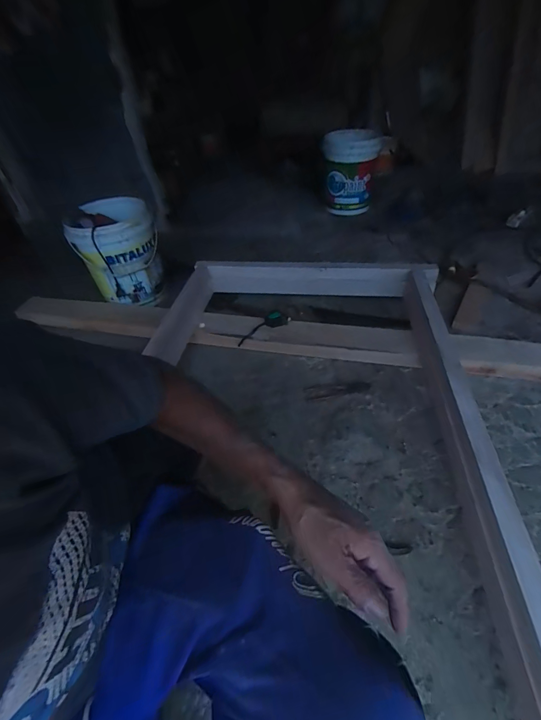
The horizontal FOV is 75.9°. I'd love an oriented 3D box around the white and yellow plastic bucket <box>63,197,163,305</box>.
[{"bbox_3d":[-0.578,-0.422,1.353,0.248,0.299,0.259,2,45,9],"label":"white and yellow plastic bucket"}]

